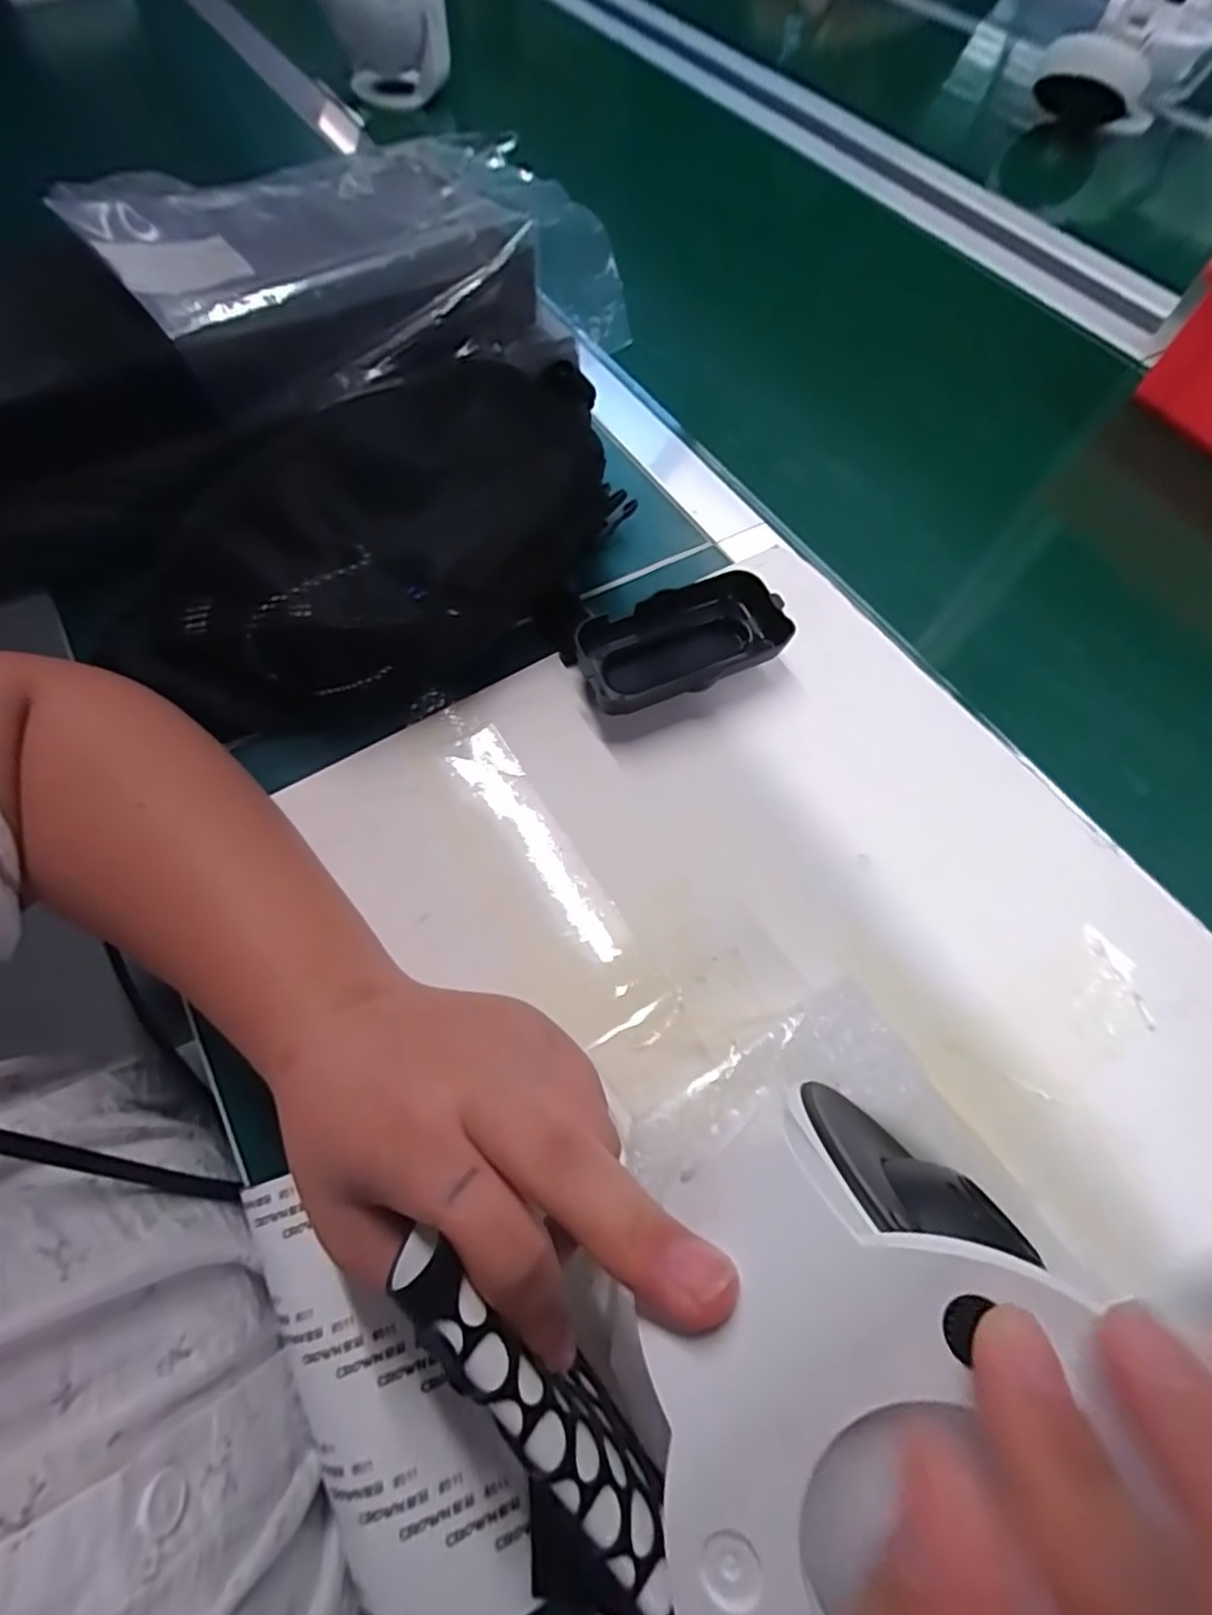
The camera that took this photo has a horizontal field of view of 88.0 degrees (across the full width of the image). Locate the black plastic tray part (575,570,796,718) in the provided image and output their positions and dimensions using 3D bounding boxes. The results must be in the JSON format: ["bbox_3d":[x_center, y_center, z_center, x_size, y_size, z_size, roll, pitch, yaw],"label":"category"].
[{"bbox_3d":[0.040,-0.085,0.330,0.109,0.030,0.050,-18,65,-13],"label":"black plastic tray part"}]

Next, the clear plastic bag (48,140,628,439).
[{"bbox_3d":[-0.134,-0.312,0.360,0.269,0.067,0.181,-27,70,-15],"label":"clear plastic bag"}]

